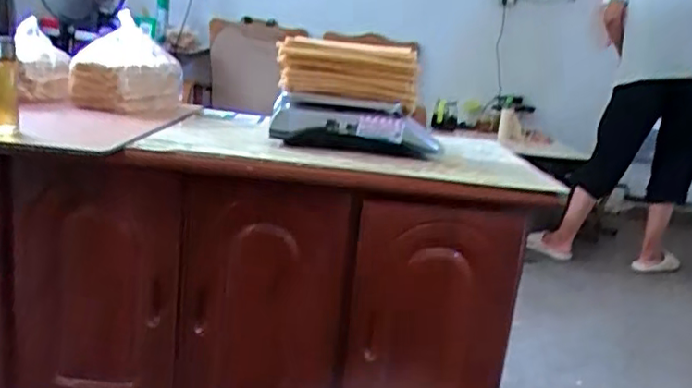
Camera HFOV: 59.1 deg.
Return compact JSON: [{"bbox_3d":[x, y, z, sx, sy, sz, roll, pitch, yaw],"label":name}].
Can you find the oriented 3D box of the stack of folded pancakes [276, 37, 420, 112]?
[{"bbox_3d":[0.005,-0.259,1.292,0.291,0.145,0.237,7,13,-1],"label":"stack of folded pancakes"}]

